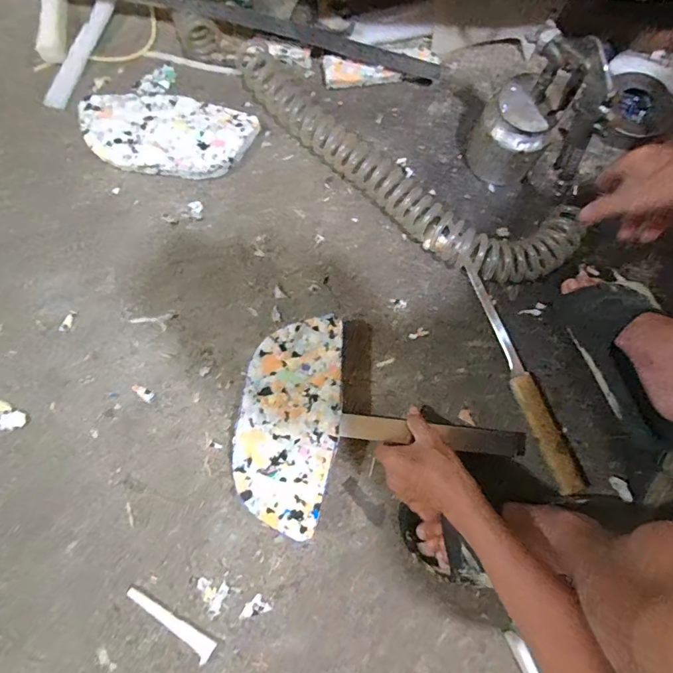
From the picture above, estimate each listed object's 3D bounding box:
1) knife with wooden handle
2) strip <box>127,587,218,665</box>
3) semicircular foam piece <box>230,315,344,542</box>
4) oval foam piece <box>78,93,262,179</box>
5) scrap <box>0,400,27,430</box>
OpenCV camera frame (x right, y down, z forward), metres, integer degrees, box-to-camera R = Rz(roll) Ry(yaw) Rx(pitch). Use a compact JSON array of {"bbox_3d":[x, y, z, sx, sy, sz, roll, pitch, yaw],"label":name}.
[{"bbox_3d":[0.247,0.048,0.595,0.037,0.024,0.321,-19,79,-3],"label":"knife with wooden handle"},{"bbox_3d":[-0.208,0.356,0.546,0.126,0.006,0.024,28,81,6],"label":"strip"},{"bbox_3d":[-0.058,0.100,0.544,0.121,0.010,0.255,11,79,3],"label":"semicircular foam piece"},{"bbox_3d":[-0.263,-0.308,0.674,0.263,0.031,0.122,12,79,4],"label":"oval foam piece"},{"bbox_3d":[-0.454,0.108,0.603,0.057,0.004,0.037,14,79,4],"label":"scrap"}]

